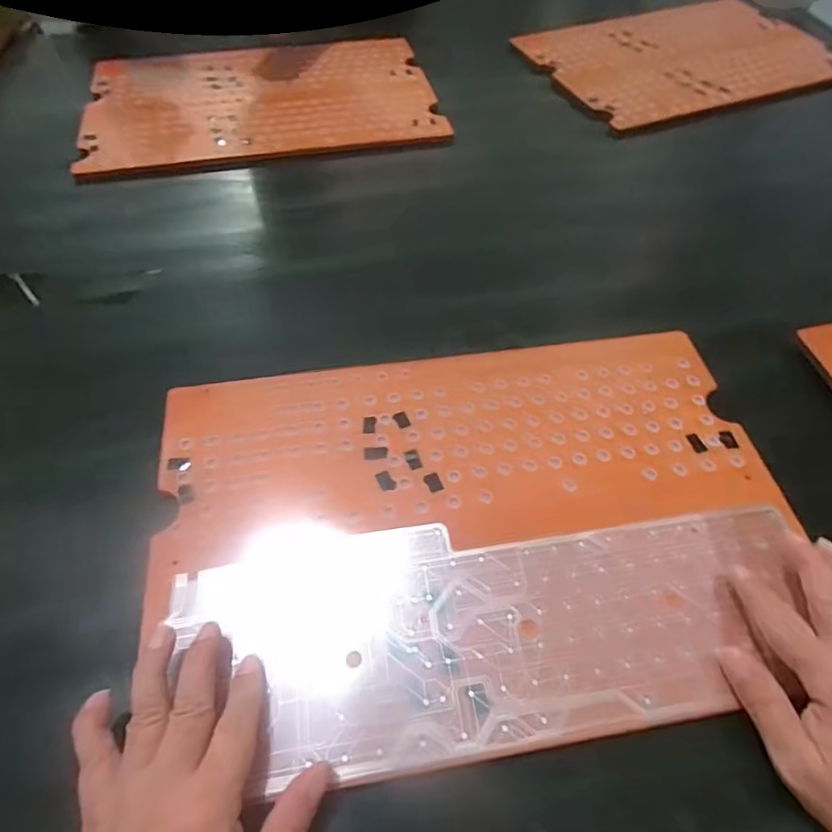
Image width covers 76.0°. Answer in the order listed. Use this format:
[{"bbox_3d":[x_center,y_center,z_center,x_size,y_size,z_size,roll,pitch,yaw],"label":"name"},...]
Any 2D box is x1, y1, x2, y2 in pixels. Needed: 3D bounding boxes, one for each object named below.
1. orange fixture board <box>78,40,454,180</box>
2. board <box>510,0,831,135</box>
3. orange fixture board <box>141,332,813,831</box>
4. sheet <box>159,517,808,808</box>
[{"bbox_3d":[-0.191,-0.404,0.677,0.420,0.010,0.292,-11,57,-8],"label":"orange fixture board"},{"bbox_3d":[0.390,-0.519,0.767,0.440,0.016,0.283,-18,59,-12],"label":"board"},{"bbox_3d":[0.042,0.066,0.364,0.413,0.009,0.273,-8,57,-6],"label":"orange fixture board"},{"bbox_3d":[0.052,0.126,0.323,0.372,0.005,0.130,-7,56,-6],"label":"sheet"}]

